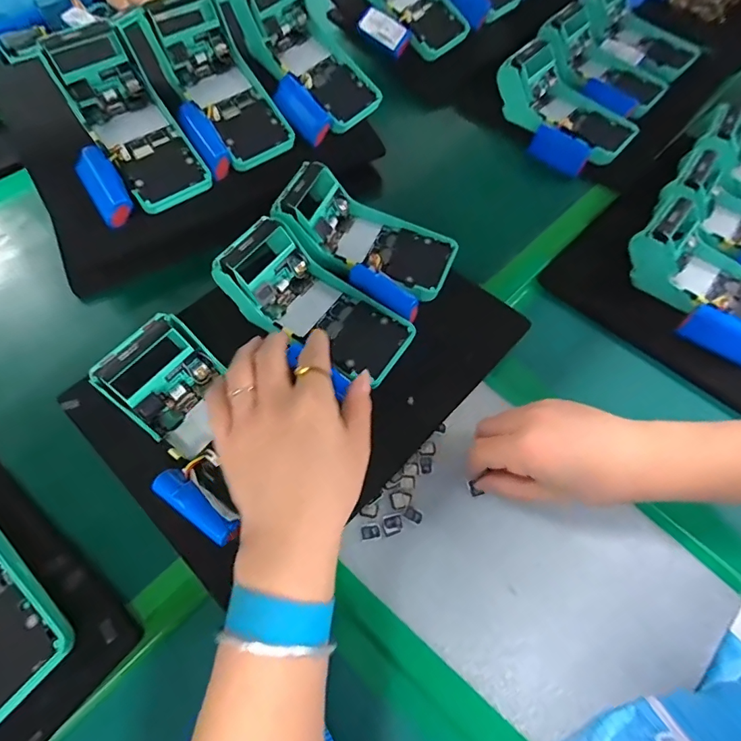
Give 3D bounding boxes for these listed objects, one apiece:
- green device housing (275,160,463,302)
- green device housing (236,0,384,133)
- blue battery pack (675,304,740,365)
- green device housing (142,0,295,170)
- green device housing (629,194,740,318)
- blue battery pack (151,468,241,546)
[{"bbox_3d":[-0.006,-0.124,0.434,0.171,0.053,0.091,26,59,-6],"label":"green device housing"},{"bbox_3d":[-0.067,-0.344,0.486,0.173,0.059,0.088,46,63,-10],"label":"green device housing"},{"bbox_3d":[0.334,-0.035,0.416,0.070,0.028,0.031,35,64,20],"label":"blue battery pack"},{"bbox_3d":[-0.154,-0.290,0.458,0.086,0.053,0.170,-34,95,-20],"label":"green device housing"},{"bbox_3d":[0.345,-0.096,0.433,0.161,0.077,0.083,39,65,22],"label":"green device housing"},{"bbox_3d":[-0.121,0.095,0.310,0.068,0.017,0.020,32,63,19],"label":"blue battery pack"}]

